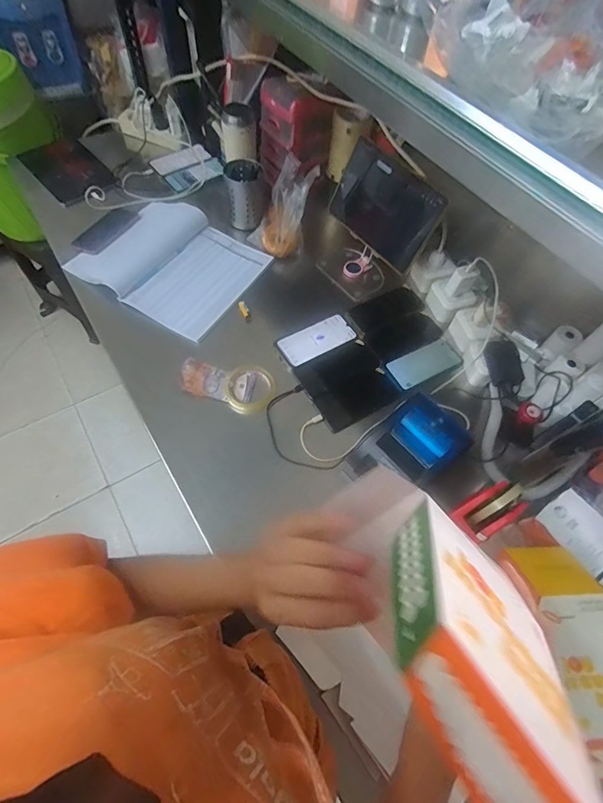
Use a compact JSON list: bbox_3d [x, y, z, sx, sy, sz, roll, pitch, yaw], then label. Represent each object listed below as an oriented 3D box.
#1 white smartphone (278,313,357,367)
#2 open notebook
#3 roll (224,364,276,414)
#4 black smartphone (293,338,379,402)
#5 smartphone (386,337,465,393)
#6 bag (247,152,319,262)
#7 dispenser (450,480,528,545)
[{"bbox_3d":[0.032,-0.130,0.801,0.159,0.012,0.076,-27,67,-17],"label":"white smartphone"},{"bbox_3d":[-0.286,-0.320,0.865,0.343,0.032,0.301,29,63,11],"label":"open notebook"},{"bbox_3d":[-0.102,-0.028,0.745,0.095,0.029,0.094,2,61,-3],"label":"roll"},{"bbox_3d":[0.072,-0.067,0.781,0.167,0.015,0.077,-28,67,-18],"label":"black smartphone"},{"bbox_3d":[0.253,-0.079,0.794,0.159,0.009,0.075,-24,66,-16],"label":"smartphone"},{"bbox_3d":[-0.045,-0.455,0.906,0.131,0.125,0.185,13,61,3],"label":"bag"},{"bbox_3d":[0.294,0.170,0.595,0.108,0.084,0.060,-28,67,-18],"label":"dispenser"}]

